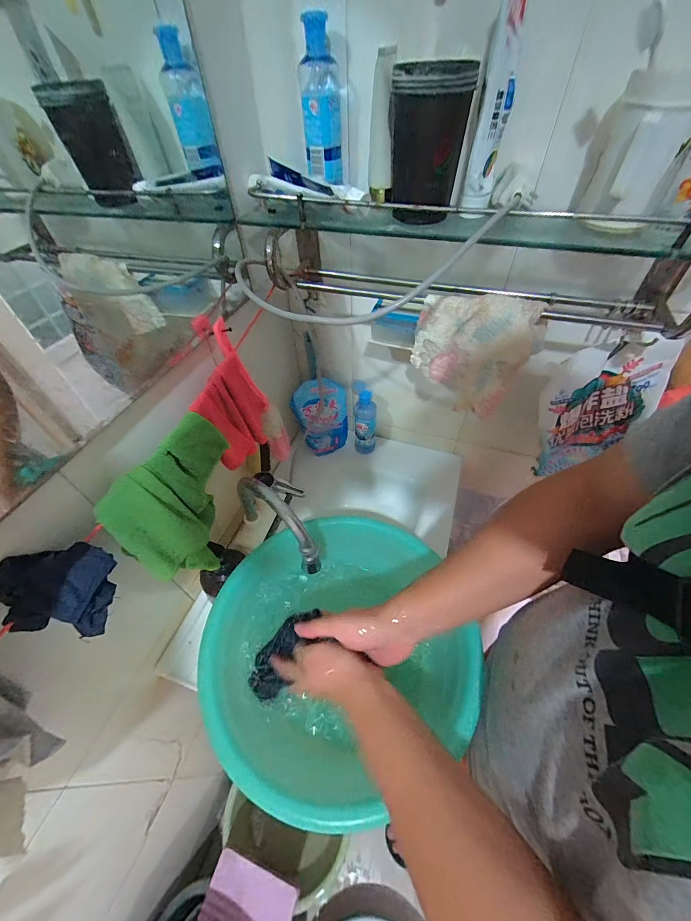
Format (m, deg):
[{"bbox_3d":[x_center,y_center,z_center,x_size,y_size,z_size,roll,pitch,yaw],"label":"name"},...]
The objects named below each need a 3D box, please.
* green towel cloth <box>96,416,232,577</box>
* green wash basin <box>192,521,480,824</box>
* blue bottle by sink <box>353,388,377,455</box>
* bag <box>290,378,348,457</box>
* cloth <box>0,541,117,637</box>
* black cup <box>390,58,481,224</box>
[{"bbox_3d":[-0.194,0.052,0.430,0.034,0.162,0.168,1,45,26],"label":"green towel cloth"},{"bbox_3d":[-0.016,0.260,0.498,0.336,0.131,0.344,-1,50,1],"label":"green wash basin"},{"bbox_3d":[0.045,-0.085,0.790,0.047,0.148,0.049,4,51,5],"label":"blue bottle by sink"},{"bbox_3d":[-0.056,-0.110,0.798,0.118,0.176,0.060,-17,37,-8],"label":"bag"},{"bbox_3d":[-0.258,0.121,0.323,0.073,0.077,0.072,2,50,3],"label":"cloth"},{"bbox_3d":[0.092,-0.361,0.396,0.081,0.121,0.097,6,51,7],"label":"black cup"}]

